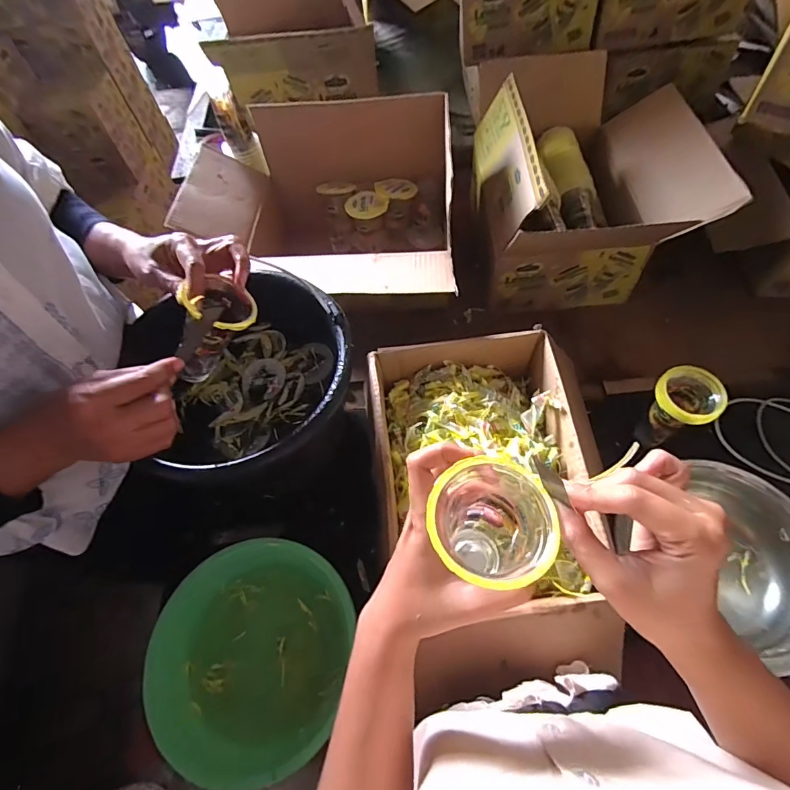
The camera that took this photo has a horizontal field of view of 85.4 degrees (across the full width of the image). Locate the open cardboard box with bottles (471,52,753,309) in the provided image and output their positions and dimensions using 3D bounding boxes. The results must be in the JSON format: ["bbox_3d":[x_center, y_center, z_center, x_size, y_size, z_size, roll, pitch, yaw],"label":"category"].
[{"bbox_3d":[0.324,-0.371,0.755,0.336,0.215,0.438,-3,58,2],"label":"open cardboard box with bottles"}]

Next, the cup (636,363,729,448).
[{"bbox_3d":[0.370,0.028,0.579,0.068,0.140,0.071,-2,58,3],"label":"cup"}]

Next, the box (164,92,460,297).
[{"bbox_3d":[-0.125,-0.283,0.727,0.422,0.231,0.376,0,58,4],"label":"box"}]

